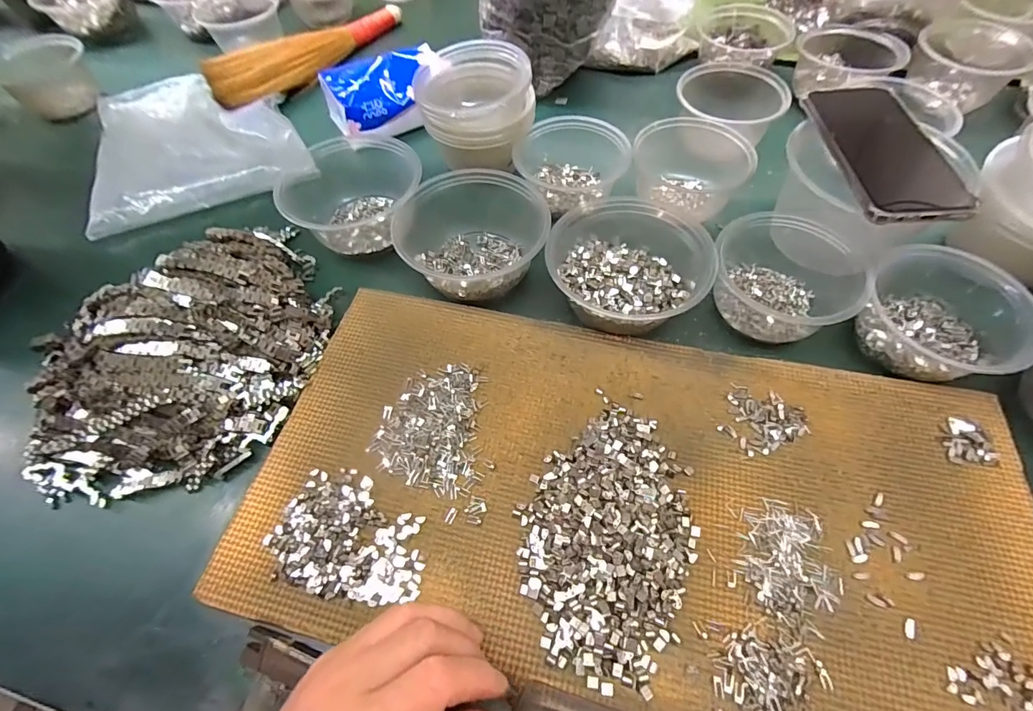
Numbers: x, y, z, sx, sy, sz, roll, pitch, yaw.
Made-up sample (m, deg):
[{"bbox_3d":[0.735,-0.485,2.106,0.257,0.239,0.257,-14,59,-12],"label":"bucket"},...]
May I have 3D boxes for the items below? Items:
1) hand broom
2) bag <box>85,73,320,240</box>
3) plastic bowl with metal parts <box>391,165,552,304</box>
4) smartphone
[{"bbox_3d":[-0.271,-0.428,0.615,0.039,0.060,0.320,30,66,18],"label":"hand broom"},{"bbox_3d":[-0.389,-0.275,0.541,0.226,0.019,0.263,-22,61,-9],"label":"bag"},{"bbox_3d":[-0.043,-0.113,0.412,0.132,0.052,0.133,-1,60,2],"label":"plastic bowl with metal parts"},{"bbox_3d":[0.300,-0.170,0.366,0.076,0.009,0.159,-3,60,1],"label":"smartphone"}]

